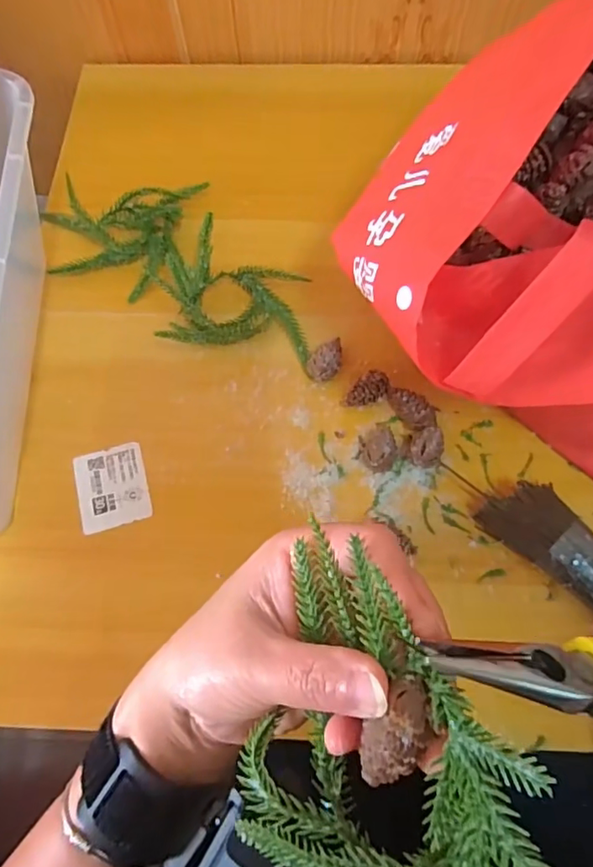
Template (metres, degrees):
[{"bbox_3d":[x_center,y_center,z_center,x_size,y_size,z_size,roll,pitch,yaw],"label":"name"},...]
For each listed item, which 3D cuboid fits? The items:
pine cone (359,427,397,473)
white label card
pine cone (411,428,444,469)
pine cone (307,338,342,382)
[{"bbox_3d":[0.058,0.009,0.379,0.023,0.023,0.037,-1,68,2],"label":"pine cone"},{"bbox_3d":[-0.131,0.038,0.385,0.048,0.004,0.058,-16,68,-5],"label":"white label card"},{"bbox_3d":[0.090,0.011,0.378,0.022,0.020,0.031,10,68,3],"label":"pine cone"},{"bbox_3d":[0.022,-0.053,0.406,0.022,0.024,0.039,20,70,10],"label":"pine cone"}]

